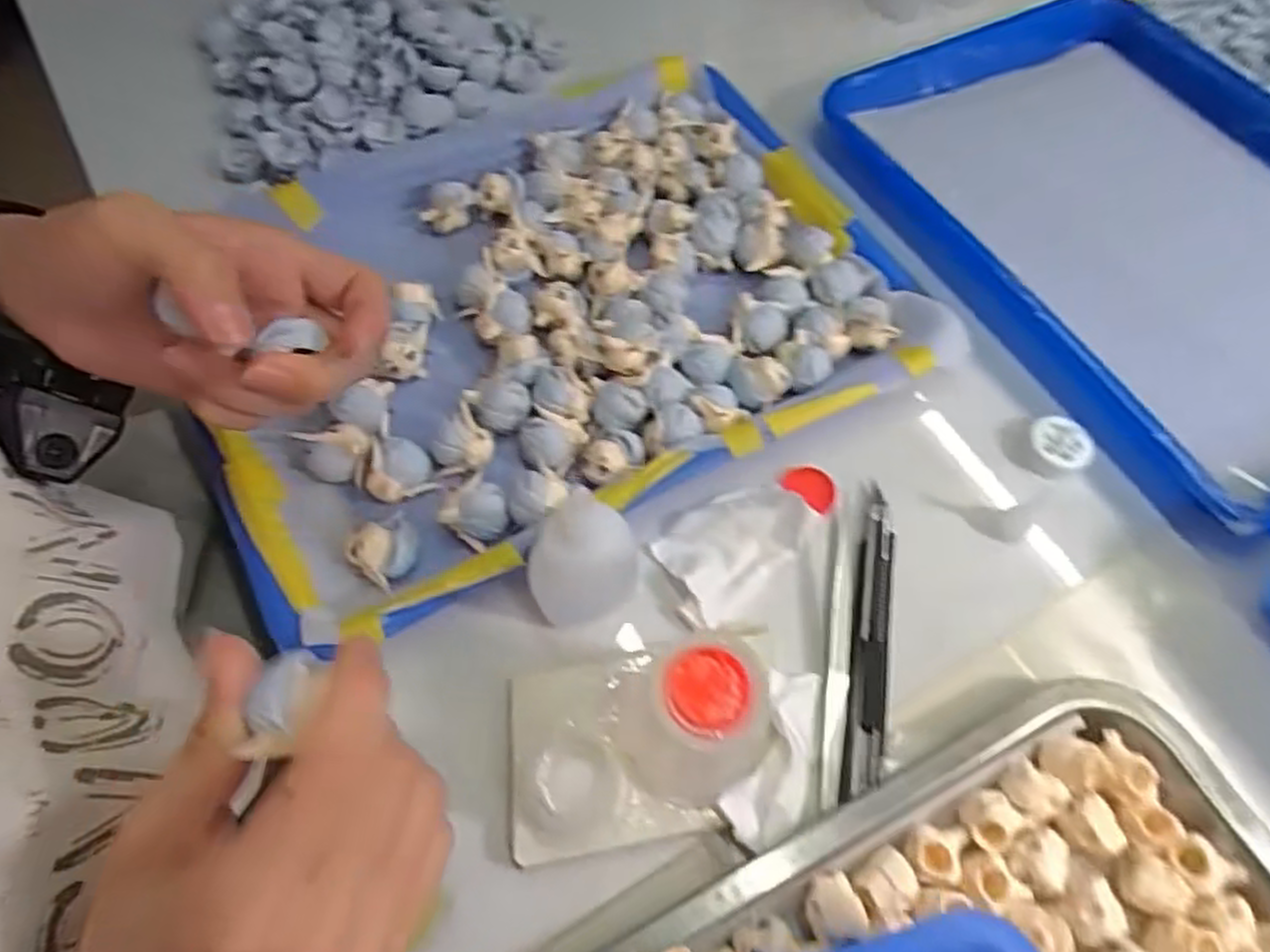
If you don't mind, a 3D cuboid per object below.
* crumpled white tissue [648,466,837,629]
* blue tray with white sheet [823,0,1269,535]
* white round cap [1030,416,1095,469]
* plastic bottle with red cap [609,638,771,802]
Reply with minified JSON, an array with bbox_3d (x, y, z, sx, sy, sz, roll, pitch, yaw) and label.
[{"bbox_3d":[0.053,0.021,0.345,0.089,0.020,0.047,-35,68,-18],"label":"crumpled white tissue"},{"bbox_3d":[0.292,-0.146,0.436,0.251,0.027,0.331,-27,65,-15],"label":"blue tray with white sheet"},{"bbox_3d":[0.205,-0.016,0.375,0.029,0.012,0.022,40,68,18],"label":"white round cap"},{"bbox_3d":[0.022,0.087,0.275,0.047,0.059,0.050,1,61,-1],"label":"plastic bottle with red cap"}]

